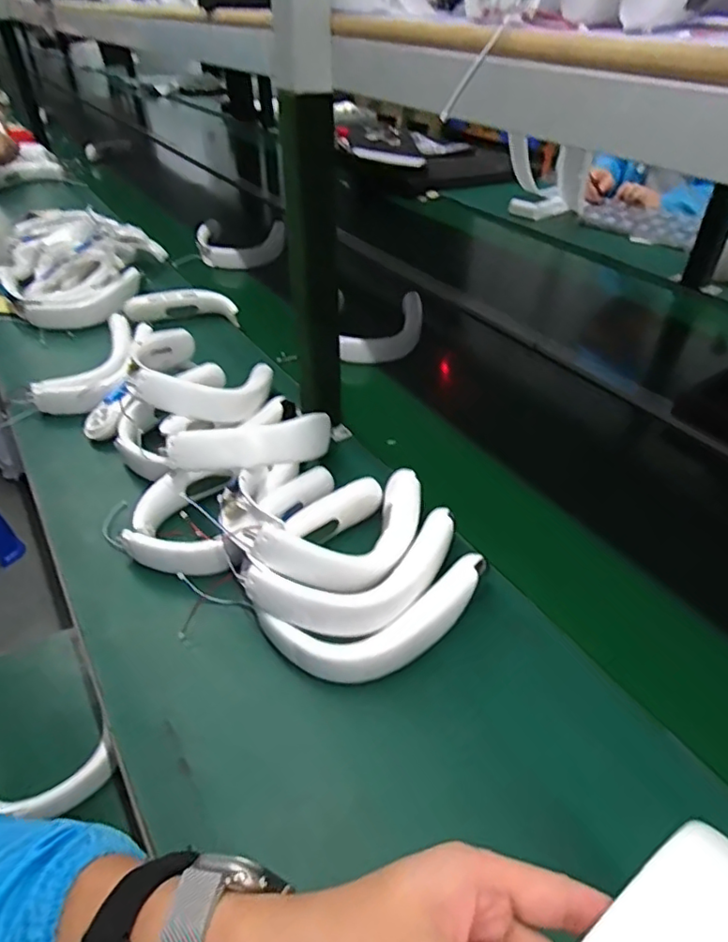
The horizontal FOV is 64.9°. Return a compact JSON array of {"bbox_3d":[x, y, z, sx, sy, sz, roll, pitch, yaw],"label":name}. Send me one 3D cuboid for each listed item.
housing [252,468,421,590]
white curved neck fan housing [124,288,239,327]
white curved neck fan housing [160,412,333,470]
[{"bbox_3d":[-0.001,0.055,0.580,0.110,0.038,0.221,29,33,30],"label":"housing"},{"bbox_3d":[-0.331,-0.301,1.042,0.191,0.044,0.060,5,40,7],"label":"white curved neck fan housing"},{"bbox_3d":[-0.109,-0.034,0.635,0.200,0.056,0.070,-9,38,-34],"label":"white curved neck fan housing"}]

